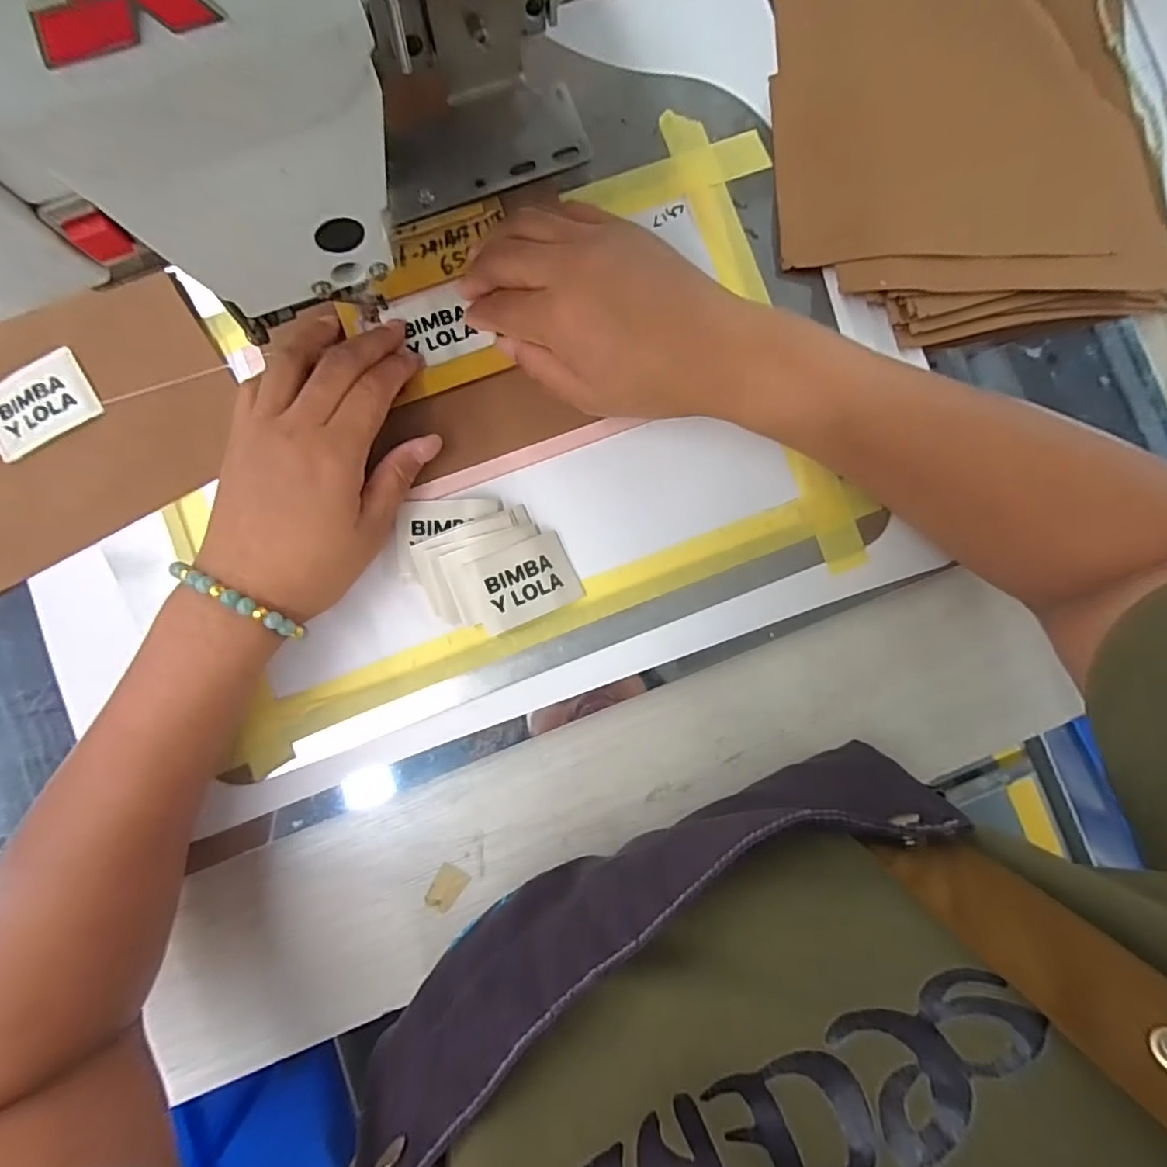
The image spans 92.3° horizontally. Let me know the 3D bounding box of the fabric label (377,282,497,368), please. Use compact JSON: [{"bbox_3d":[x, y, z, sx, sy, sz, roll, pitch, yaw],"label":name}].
[{"bbox_3d":[-0.082,-0.143,0.315,0.048,0.004,0.041,-23,92,-3],"label":"fabric label"}]

